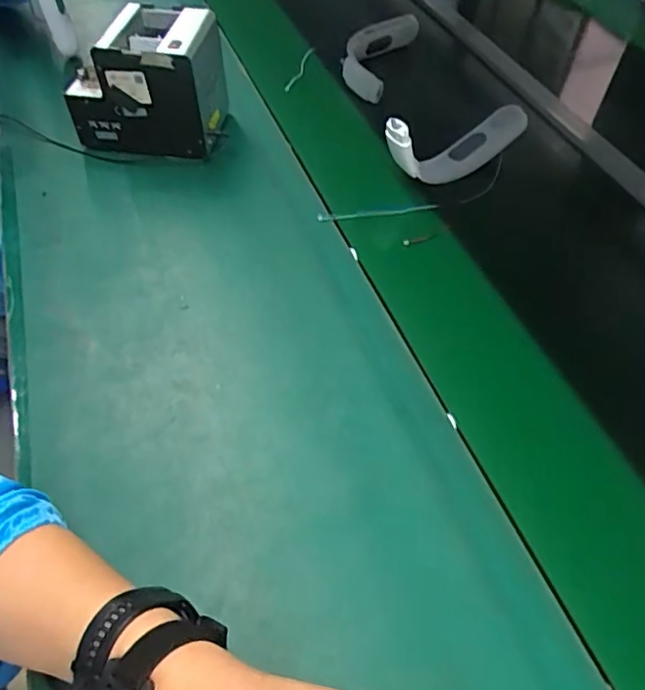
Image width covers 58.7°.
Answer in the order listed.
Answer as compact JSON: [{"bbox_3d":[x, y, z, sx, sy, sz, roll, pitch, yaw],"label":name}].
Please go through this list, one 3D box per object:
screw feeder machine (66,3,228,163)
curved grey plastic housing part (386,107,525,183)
[{"bbox_3d":[-0.230,-0.358,0.769,0.184,0.139,0.144,7,54,4],"label":"screw feeder machine"},{"bbox_3d":[0.165,-0.259,0.761,0.210,0.110,0.047,-17,54,-32],"label":"curved grey plastic housing part"}]

